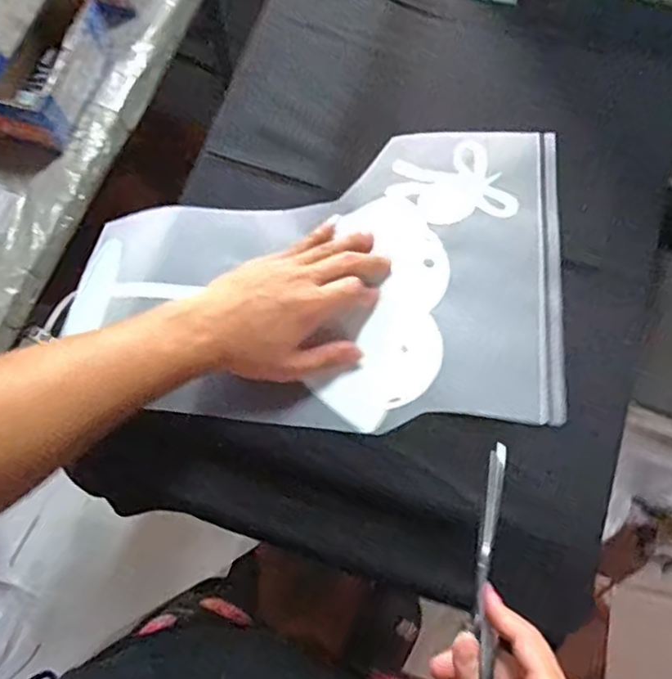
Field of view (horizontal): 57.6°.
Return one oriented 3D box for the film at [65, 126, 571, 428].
[{"bbox_3d":[-0.015,-0.052,0.514,0.404,0.030,0.255,-1,72,-1],"label":"film"}]

